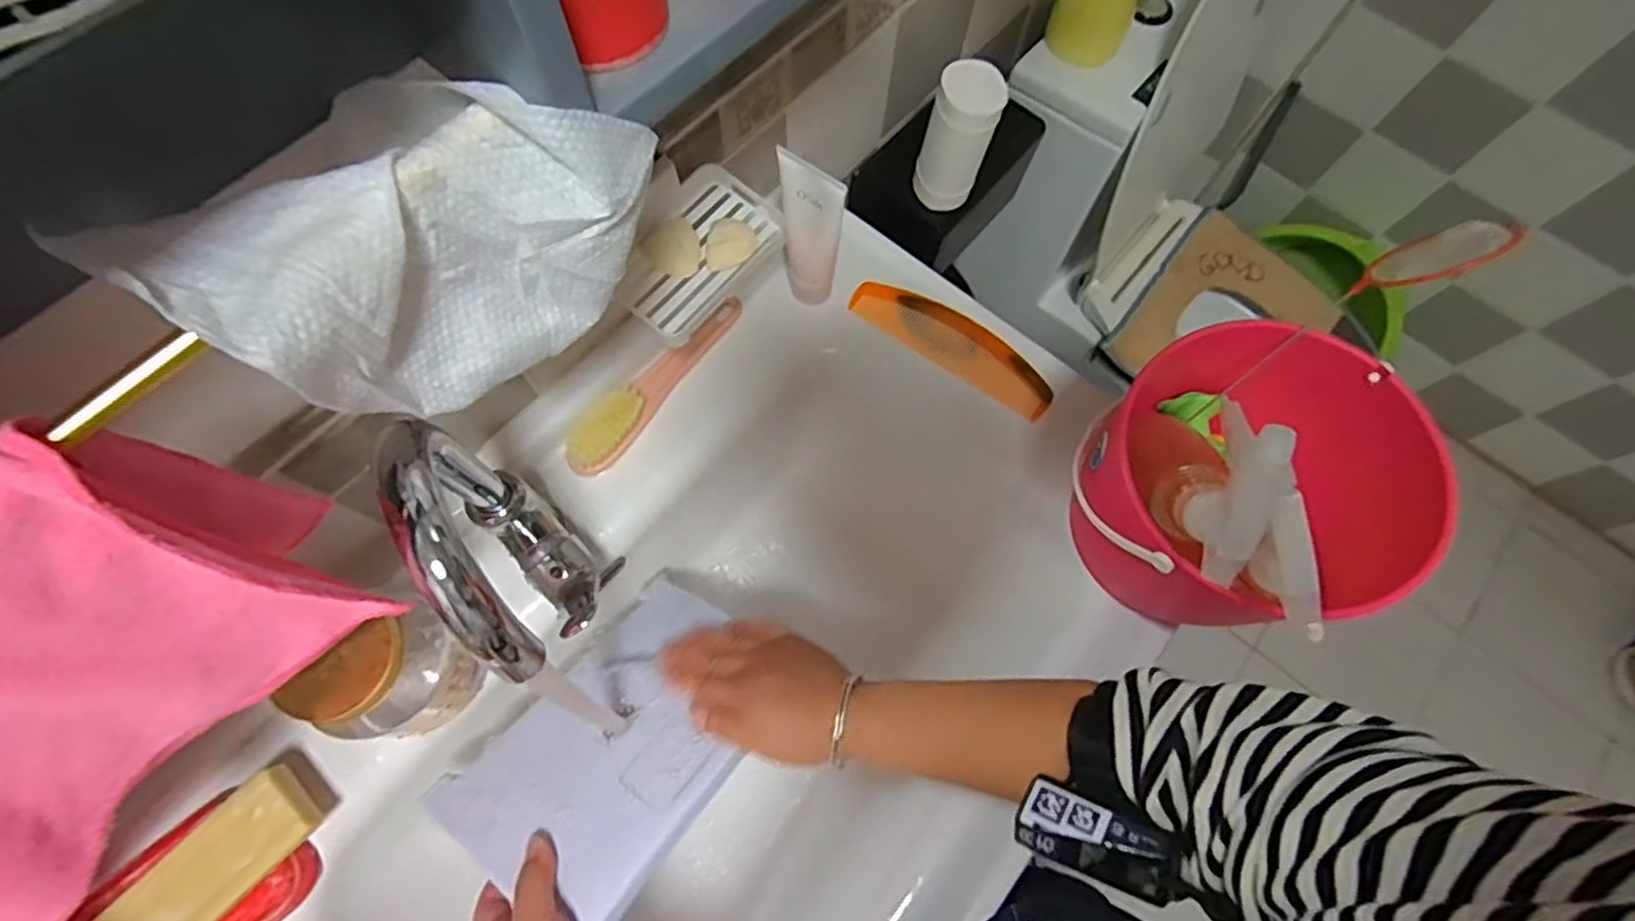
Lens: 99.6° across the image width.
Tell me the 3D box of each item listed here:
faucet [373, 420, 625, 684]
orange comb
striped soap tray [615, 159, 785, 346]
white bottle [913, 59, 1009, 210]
[{"bbox_3d":[-0.180,0.055,0.399,0.056,0.225,0.156,-34,75,-13],"label":"faucet"},{"bbox_3d":[0.122,-0.106,0.616,0.193,0.009,0.049,34,91,8],"label":"orange comb"},{"bbox_3d":[-0.086,-0.152,0.502,0.081,0.032,0.129,37,73,11],"label":"striped soap tray"},{"bbox_3d":[0.134,-0.309,0.669,0.062,0.134,0.053,14,70,3],"label":"white bottle"}]

